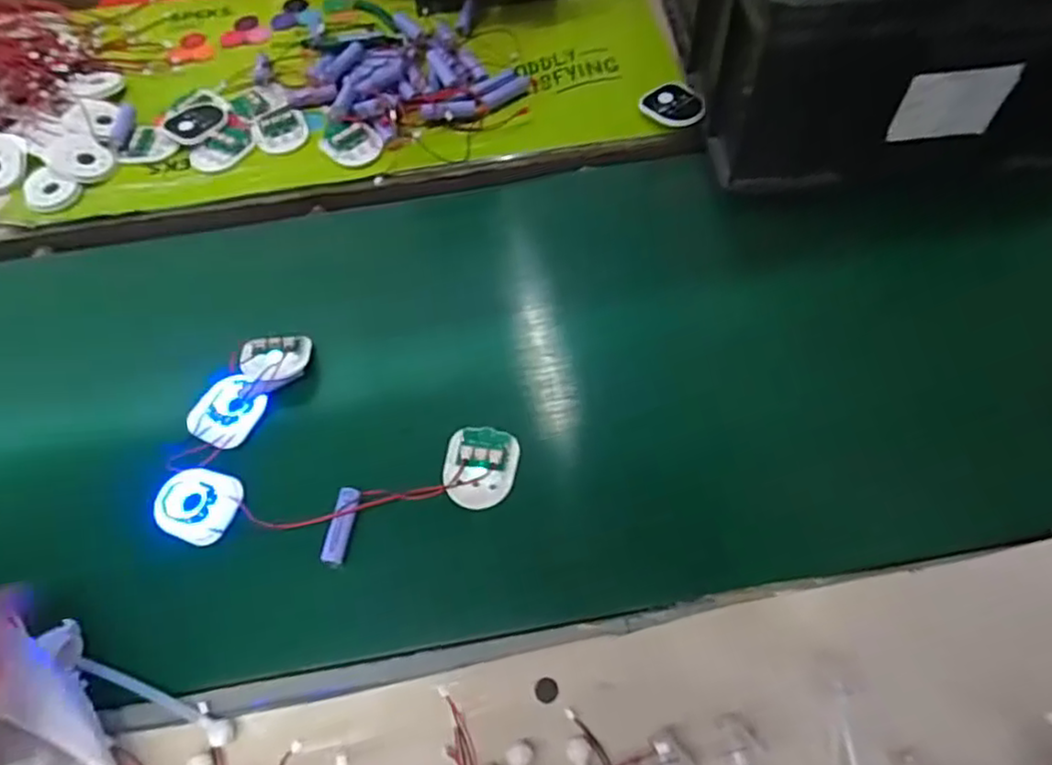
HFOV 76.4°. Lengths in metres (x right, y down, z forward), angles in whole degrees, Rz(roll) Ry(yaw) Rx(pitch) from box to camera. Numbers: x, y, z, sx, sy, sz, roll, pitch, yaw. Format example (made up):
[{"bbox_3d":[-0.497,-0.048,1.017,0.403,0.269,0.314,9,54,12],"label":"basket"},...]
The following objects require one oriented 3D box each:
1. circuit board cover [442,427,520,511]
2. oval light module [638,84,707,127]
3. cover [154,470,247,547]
[{"bbox_3d":[-0.032,0.058,0.462,0.050,0.014,0.056,5,62,4],"label":"circuit board cover"},{"bbox_3d":[0.137,-0.253,0.613,0.060,0.014,0.044,34,68,18],"label":"oval light module"},{"bbox_3d":[-0.223,0.084,0.455,0.052,0.013,0.049,14,63,10],"label":"cover"}]

